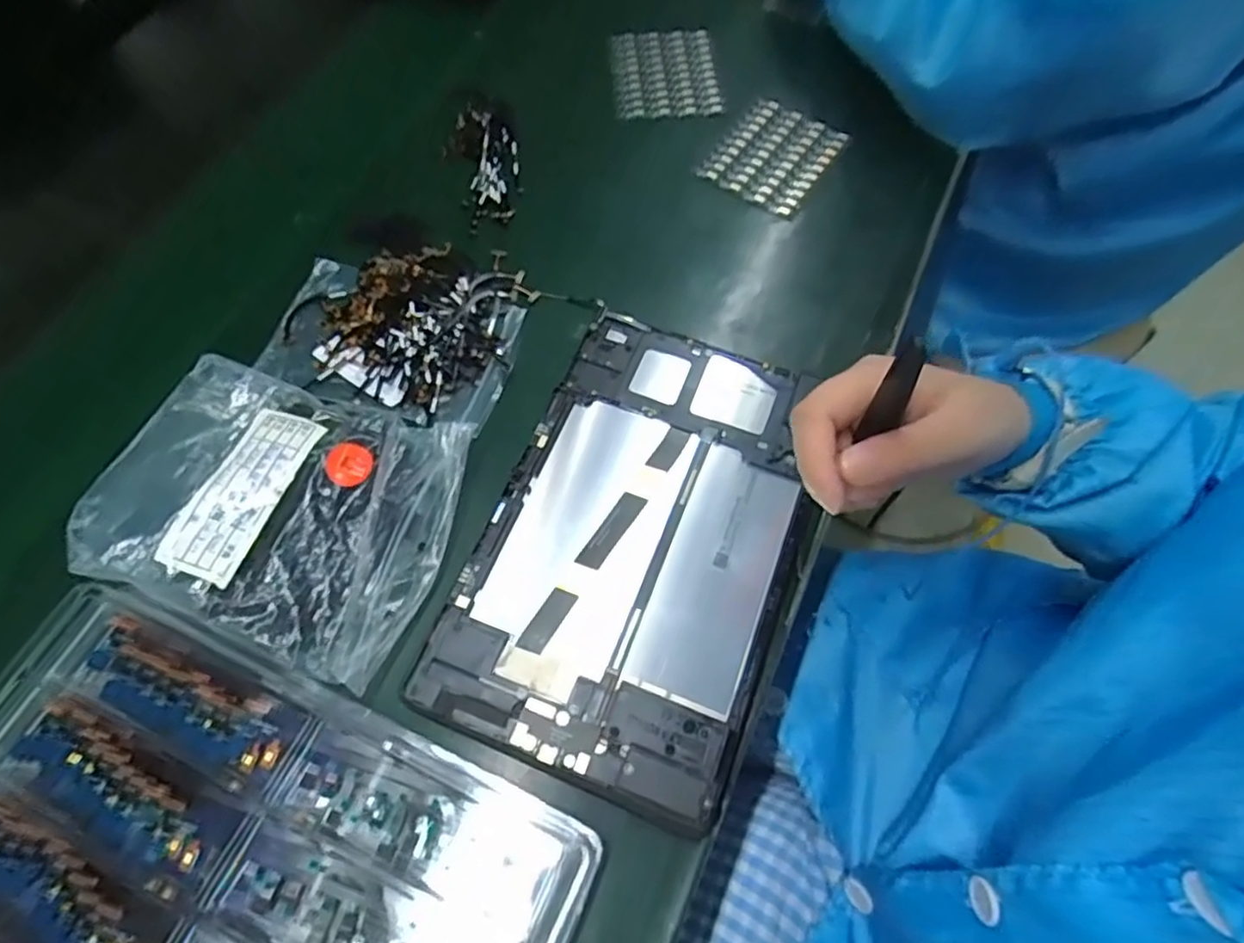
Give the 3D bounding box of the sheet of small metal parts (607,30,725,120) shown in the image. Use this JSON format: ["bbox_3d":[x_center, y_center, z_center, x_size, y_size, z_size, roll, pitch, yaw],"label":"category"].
[{"bbox_3d":[0.034,-0.314,0.530,0.079,0.013,0.088,-5,63,-2],"label":"sheet of small metal parts"}]

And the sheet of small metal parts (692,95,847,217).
[{"bbox_3d":[0.112,-0.231,0.493,0.075,0.012,0.093,31,67,16],"label":"sheet of small metal parts"}]

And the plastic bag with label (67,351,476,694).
[{"bbox_3d":[-0.179,0.012,0.353,0.173,0.025,0.138,19,64,11],"label":"plastic bag with label"}]

